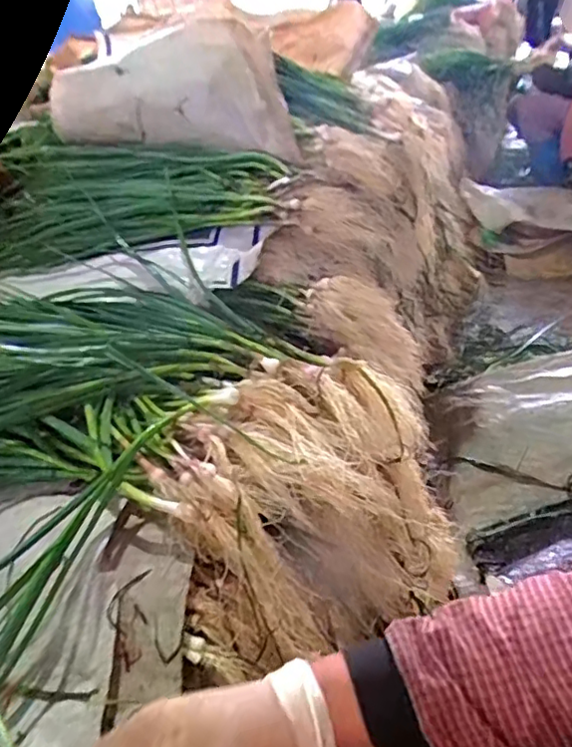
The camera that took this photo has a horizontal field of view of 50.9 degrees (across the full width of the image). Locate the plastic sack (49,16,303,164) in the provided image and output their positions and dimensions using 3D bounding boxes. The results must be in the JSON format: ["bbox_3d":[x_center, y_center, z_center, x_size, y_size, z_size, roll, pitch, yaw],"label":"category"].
[{"bbox_3d":[-0.182,-0.423,0.937,0.418,0.184,0.118,11,34,30],"label":"plastic sack"}]

